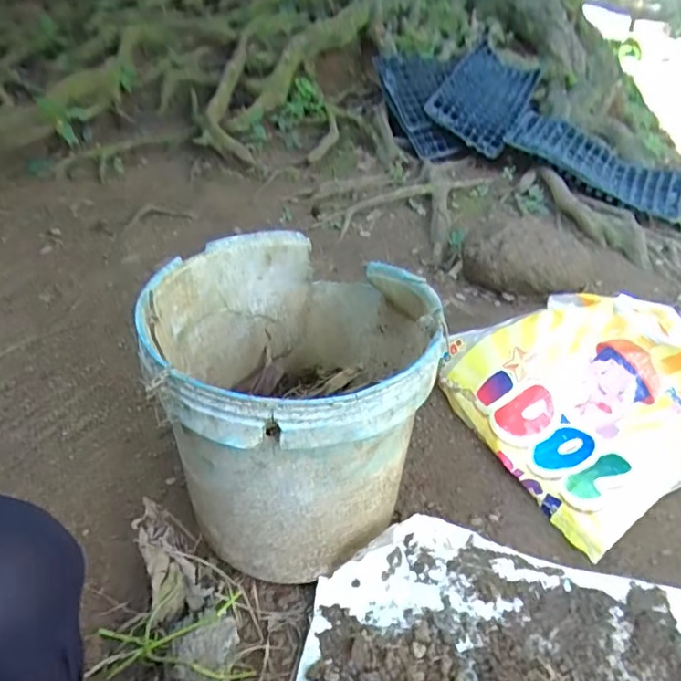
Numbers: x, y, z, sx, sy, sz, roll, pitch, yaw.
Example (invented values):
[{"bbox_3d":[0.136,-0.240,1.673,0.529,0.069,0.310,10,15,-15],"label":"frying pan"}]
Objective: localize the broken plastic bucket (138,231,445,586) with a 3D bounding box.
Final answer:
[{"bbox_3d":[-0.046,0.064,0.615,0.274,0.285,0.295,0,41,0],"label":"broken plastic bucket"}]

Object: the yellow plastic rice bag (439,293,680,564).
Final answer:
[{"bbox_3d":[0.345,0.064,0.790,0.261,0.195,0.356,-21,47,-27],"label":"yellow plastic rice bag"}]

